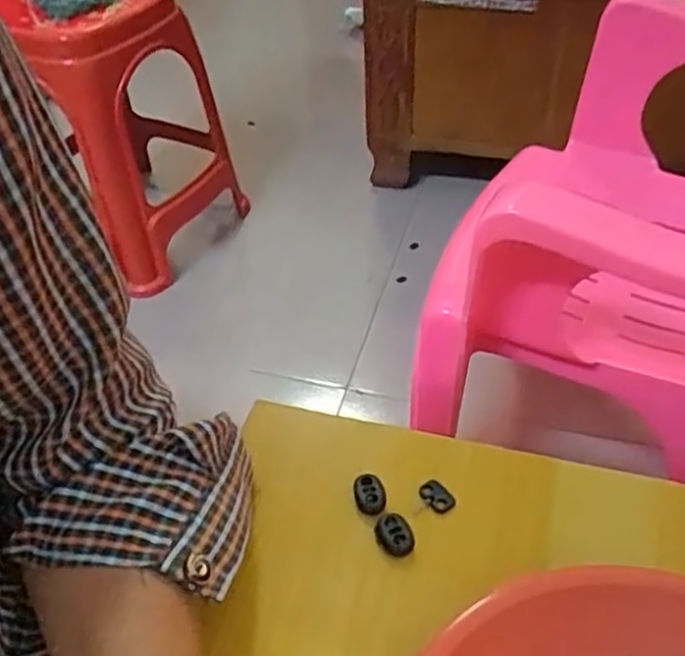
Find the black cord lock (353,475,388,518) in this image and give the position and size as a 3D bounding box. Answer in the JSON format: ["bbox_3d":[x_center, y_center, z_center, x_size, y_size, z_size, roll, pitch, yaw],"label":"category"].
[{"bbox_3d":[0.013,0.081,0.349,0.014,0.006,0.019,-14,44,-9],"label":"black cord lock"}]

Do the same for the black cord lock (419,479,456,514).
[{"bbox_3d":[0.046,0.083,0.349,0.017,0.005,0.011,32,55,33],"label":"black cord lock"}]

